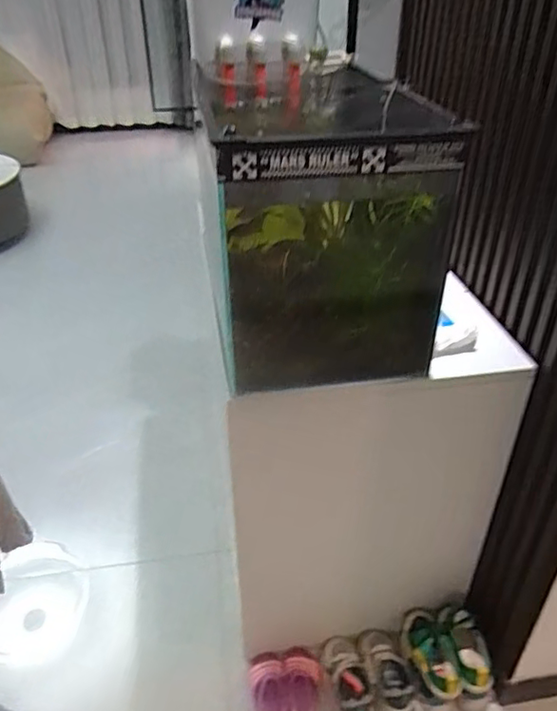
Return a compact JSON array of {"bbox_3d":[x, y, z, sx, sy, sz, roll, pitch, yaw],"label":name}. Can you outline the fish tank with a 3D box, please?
[{"bbox_3d":[0.057,-0.209,0.919,0.301,0.360,0.411,-5,36,-7],"label":"fish tank"}]

